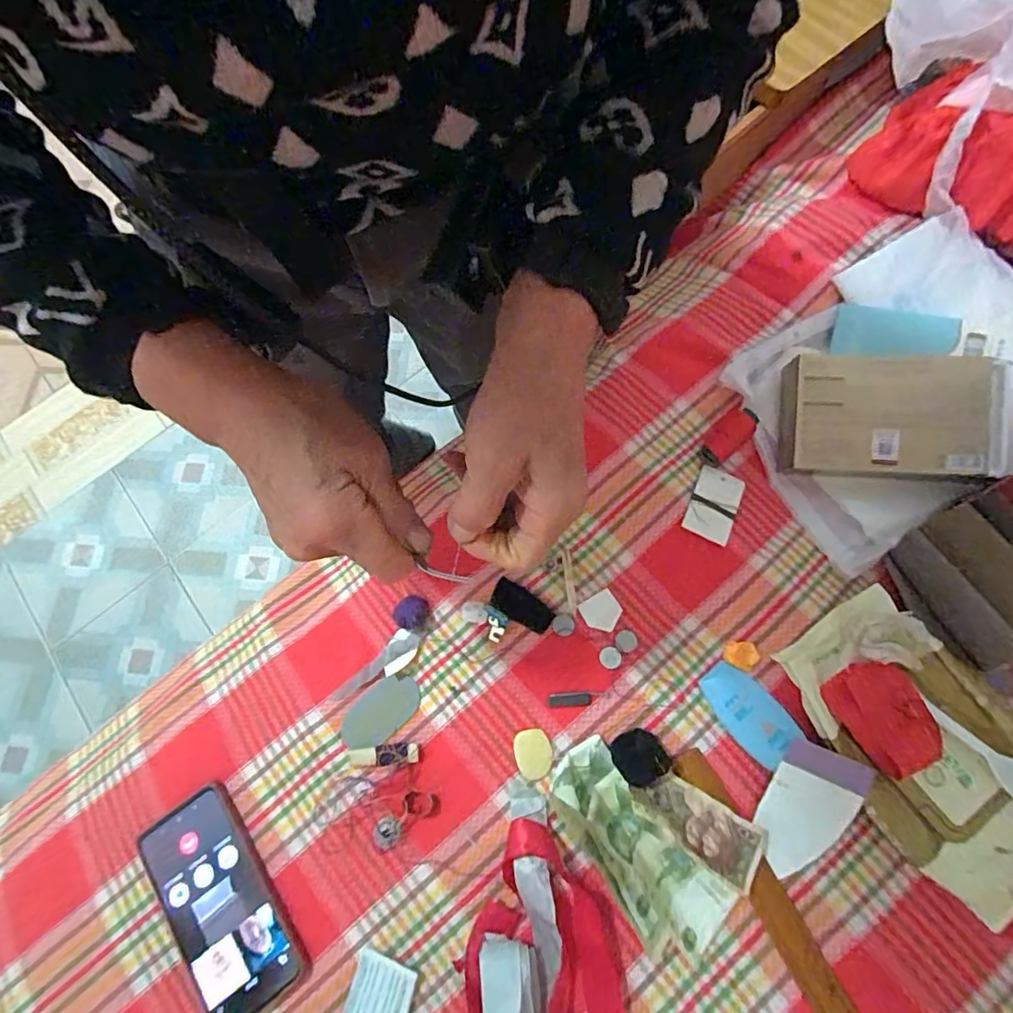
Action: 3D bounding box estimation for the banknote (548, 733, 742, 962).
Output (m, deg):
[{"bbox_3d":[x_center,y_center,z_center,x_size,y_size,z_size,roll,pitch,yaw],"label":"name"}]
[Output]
[{"bbox_3d":[0.097,0.259,0.404,0.070,0.022,0.153,-42,73,-8],"label":"banknote"}]

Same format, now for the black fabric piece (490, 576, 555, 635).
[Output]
[{"bbox_3d":[0.014,0.088,0.471,0.057,0.004,0.028,27,76,13],"label":"black fabric piece"}]

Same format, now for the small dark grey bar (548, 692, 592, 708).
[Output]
[{"bbox_3d":[0.053,0.161,0.447,0.035,0.004,0.011,-5,72,4],"label":"small dark grey bar"}]

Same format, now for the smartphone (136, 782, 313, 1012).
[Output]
[{"bbox_3d":[-0.228,0.313,0.421,0.081,0.009,0.164,-37,72,-7],"label":"smartphone"}]

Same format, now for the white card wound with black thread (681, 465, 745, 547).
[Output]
[{"bbox_3d":[0.188,-0.003,0.488,0.041,0.008,0.067,26,65,8],"label":"white card wound with black thread"}]

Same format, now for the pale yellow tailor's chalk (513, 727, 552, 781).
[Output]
[{"bbox_3d":[0.022,0.205,0.445,0.031,0.004,0.038,-17,71,0],"label":"pale yellow tailor's chalk"}]

